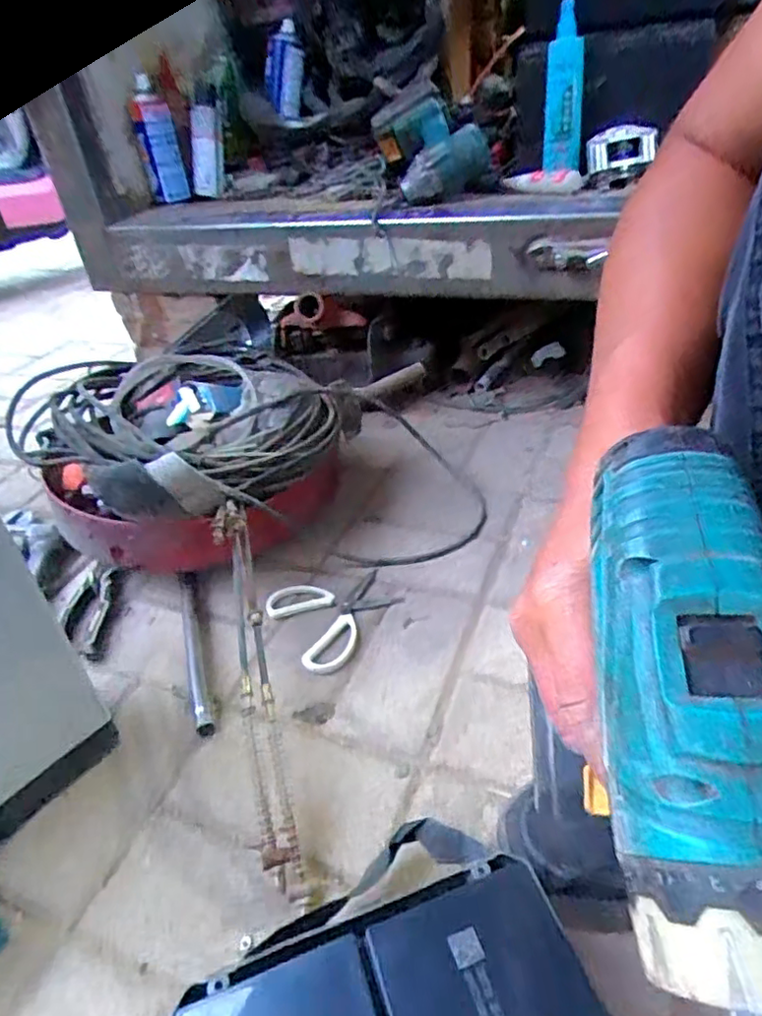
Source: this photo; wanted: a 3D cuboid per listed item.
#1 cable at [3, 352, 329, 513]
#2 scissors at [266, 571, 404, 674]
[{"bbox_3d":[-0.219,-0.109,0.734,0.309,0.091,0.317,-5,35,4],"label":"cable"},{"bbox_3d":[-0.046,0.109,0.660,0.123,0.007,0.124,-25,40,-23],"label":"scissors"}]

